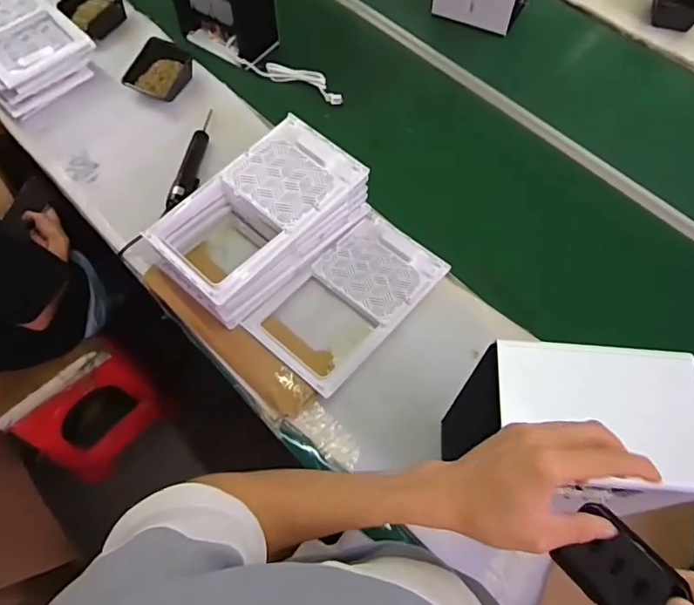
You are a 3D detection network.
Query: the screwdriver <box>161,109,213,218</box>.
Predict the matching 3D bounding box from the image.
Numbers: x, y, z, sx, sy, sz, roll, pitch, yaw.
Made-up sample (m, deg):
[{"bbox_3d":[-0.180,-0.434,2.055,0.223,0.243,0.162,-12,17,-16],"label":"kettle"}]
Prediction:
[{"bbox_3d":[-0.328,-0.305,1.093,0.040,0.035,0.292,6,64,3],"label":"screwdriver"}]

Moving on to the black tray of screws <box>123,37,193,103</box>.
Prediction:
[{"bbox_3d":[-0.433,-0.539,1.199,0.131,0.046,0.146,21,65,10],"label":"black tray of screws"}]

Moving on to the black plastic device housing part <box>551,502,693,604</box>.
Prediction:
[{"bbox_3d":[0.198,0.197,0.381,0.079,0.017,0.060,44,111,33],"label":"black plastic device housing part"}]

